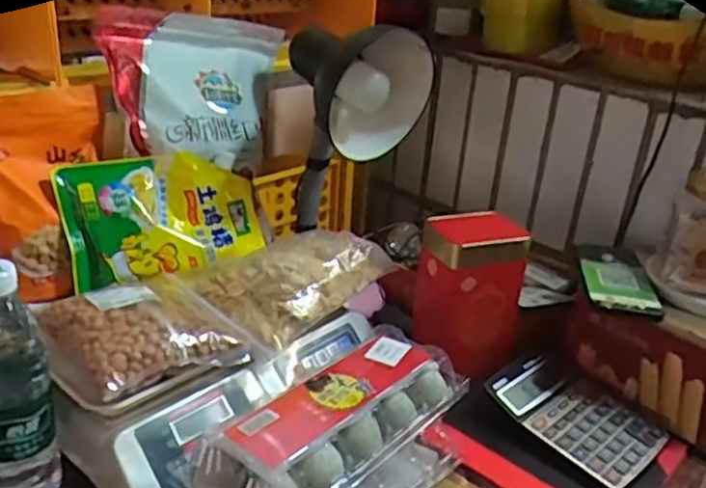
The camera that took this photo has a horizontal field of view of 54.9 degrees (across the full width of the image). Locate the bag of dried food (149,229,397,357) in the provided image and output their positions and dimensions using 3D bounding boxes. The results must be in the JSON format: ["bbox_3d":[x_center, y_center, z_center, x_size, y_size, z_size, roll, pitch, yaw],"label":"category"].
[{"bbox_3d":[-0.085,0.033,0.676,0.152,0.052,0.217,20,27,30],"label":"bag of dried food"}]

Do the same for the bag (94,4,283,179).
[{"bbox_3d":[-0.186,-0.174,0.747,0.202,0.186,0.070,12,-22,-34],"label":"bag"}]

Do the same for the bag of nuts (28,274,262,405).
[{"bbox_3d":[-0.177,0.076,0.588,0.145,0.047,0.133,-15,31,-40],"label":"bag of nuts"}]

